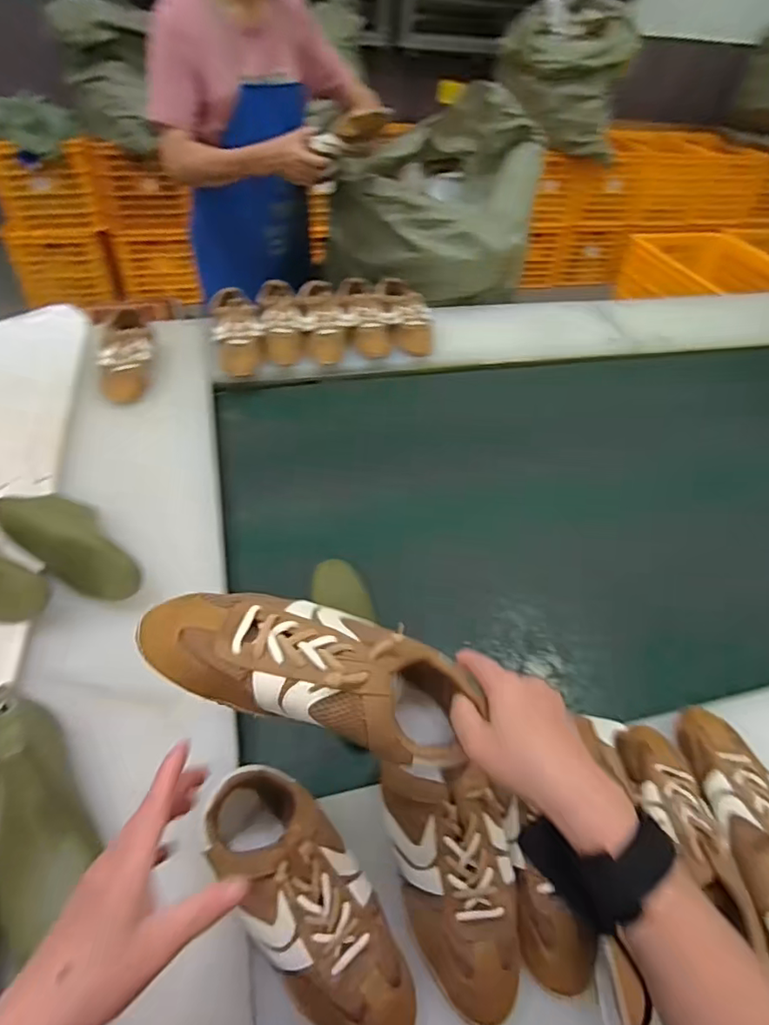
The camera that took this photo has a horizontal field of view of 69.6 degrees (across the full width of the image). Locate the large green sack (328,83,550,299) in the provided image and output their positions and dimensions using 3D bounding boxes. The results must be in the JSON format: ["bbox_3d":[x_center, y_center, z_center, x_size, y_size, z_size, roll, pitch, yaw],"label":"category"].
[{"bbox_3d":[0.115,-0.810,1.432,0.531,0.417,0.399,-30,55,-29],"label":"large green sack"}]

